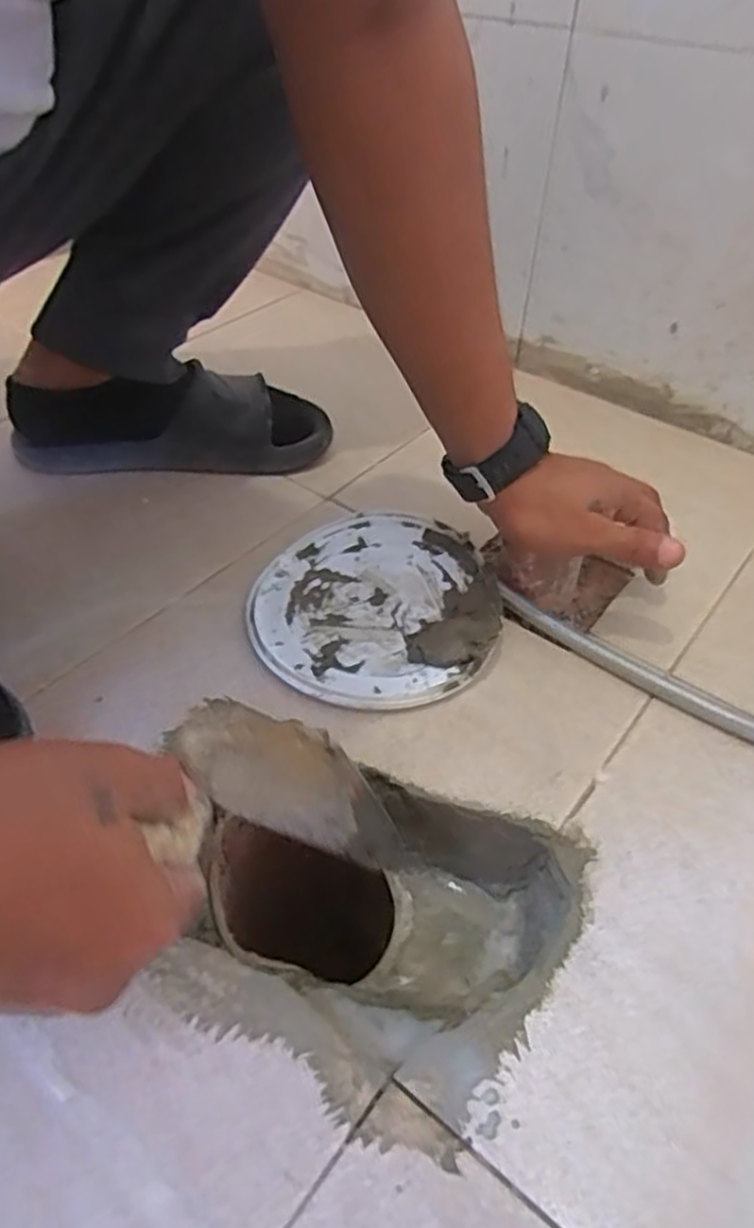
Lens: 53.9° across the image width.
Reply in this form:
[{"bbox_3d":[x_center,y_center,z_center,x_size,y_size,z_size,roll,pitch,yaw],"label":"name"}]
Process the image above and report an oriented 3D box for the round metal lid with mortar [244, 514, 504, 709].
[{"bbox_3d":[-0.003,-0.007,0.505,0.161,0.027,0.161,1,44,-1],"label":"round metal lid with mortar"}]

